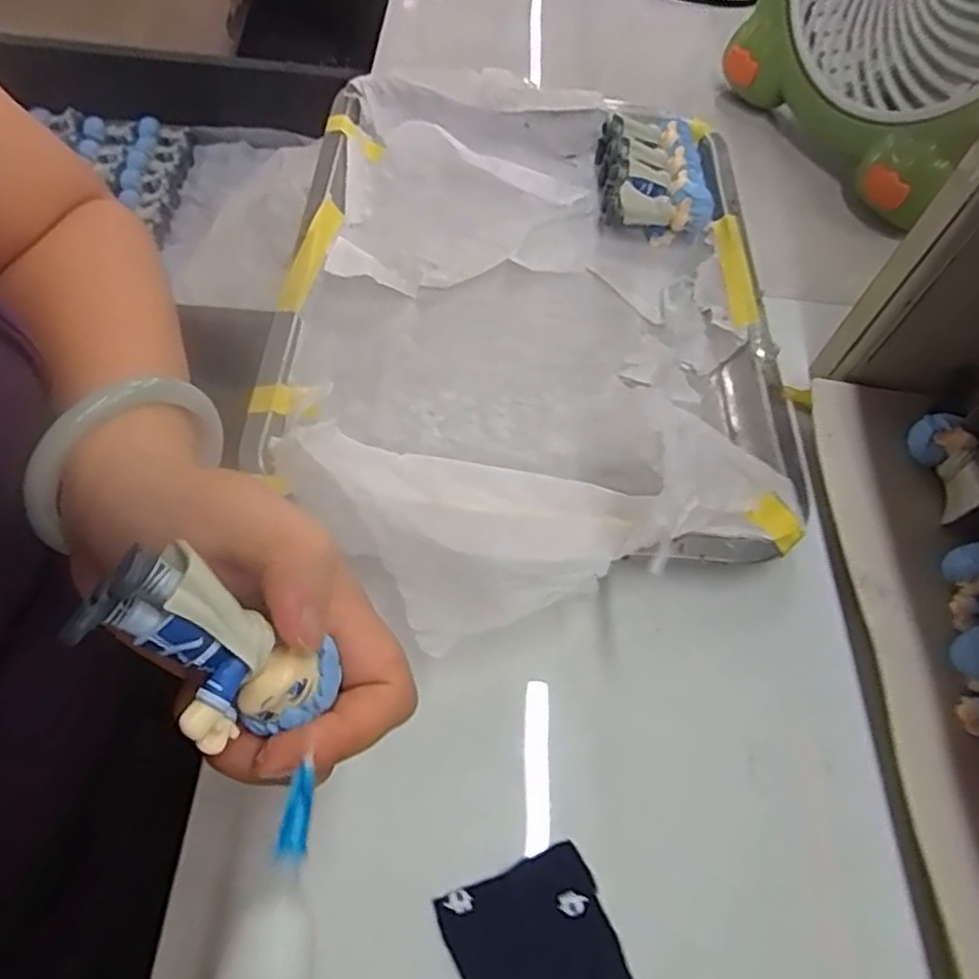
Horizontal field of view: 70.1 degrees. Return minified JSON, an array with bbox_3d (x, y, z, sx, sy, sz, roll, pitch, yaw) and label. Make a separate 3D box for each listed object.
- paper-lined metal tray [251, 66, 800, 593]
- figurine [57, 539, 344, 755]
[{"bbox_3d":[0.022,-0.110,0.372,0.253,0.045,0.358,5,60,-4],"label":"paper-lined metal tray"},{"bbox_3d":[-0.064,0.039,0.161,0.056,0.017,0.030,42,59,-19],"label":"figurine"}]

